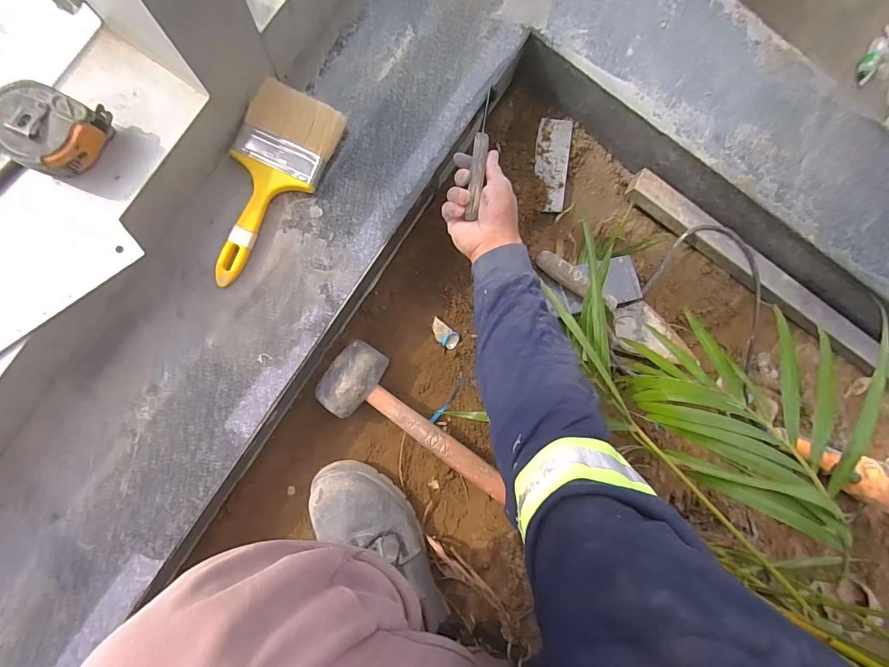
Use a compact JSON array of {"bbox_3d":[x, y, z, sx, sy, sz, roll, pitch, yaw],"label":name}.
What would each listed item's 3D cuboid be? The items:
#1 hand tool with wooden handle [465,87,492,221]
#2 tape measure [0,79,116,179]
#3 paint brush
[{"bbox_3d":[0.042,-0.218,0.498,0.016,0.013,0.160,9,81,-8],"label":"hand tool with wooden handle"},{"bbox_3d":[-0.342,-0.176,0.361,0.064,0.044,0.072,24,86,-6],"label":"tape measure"},{"bbox_3d":[-0.203,-0.164,0.465,0.093,0.028,0.223,27,86,-7],"label":"paint brush"}]

